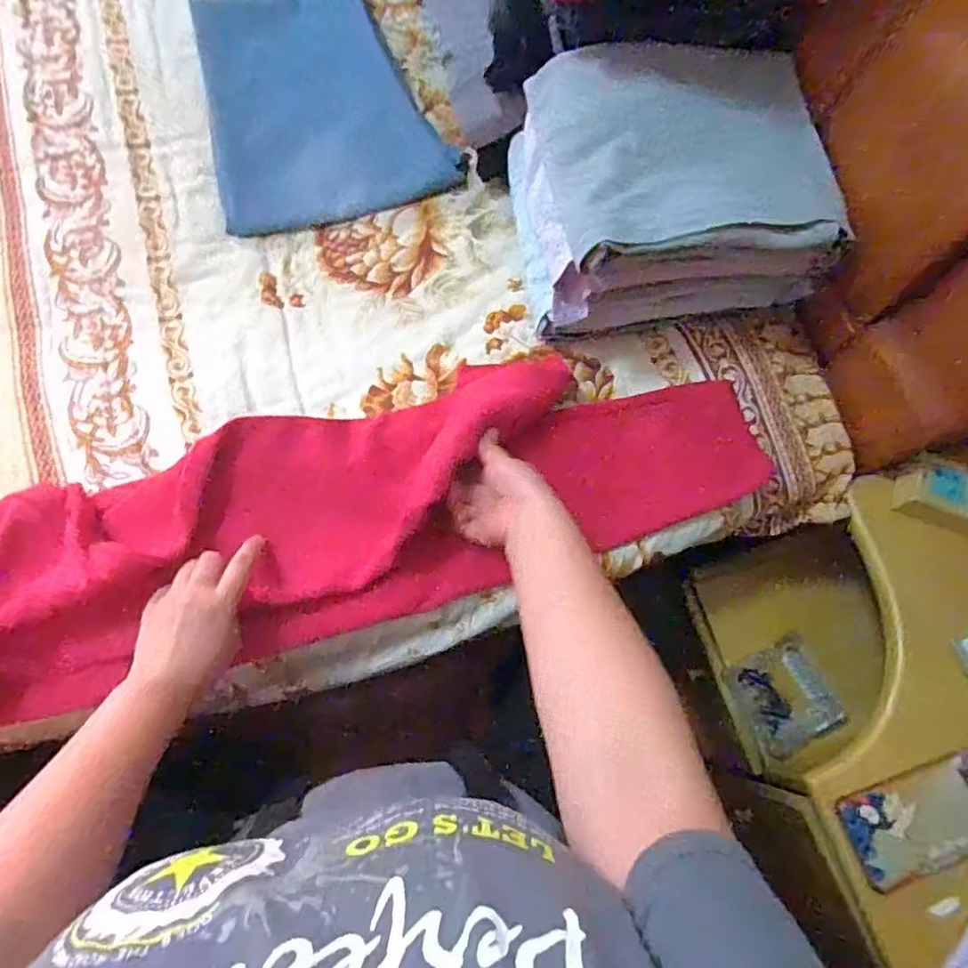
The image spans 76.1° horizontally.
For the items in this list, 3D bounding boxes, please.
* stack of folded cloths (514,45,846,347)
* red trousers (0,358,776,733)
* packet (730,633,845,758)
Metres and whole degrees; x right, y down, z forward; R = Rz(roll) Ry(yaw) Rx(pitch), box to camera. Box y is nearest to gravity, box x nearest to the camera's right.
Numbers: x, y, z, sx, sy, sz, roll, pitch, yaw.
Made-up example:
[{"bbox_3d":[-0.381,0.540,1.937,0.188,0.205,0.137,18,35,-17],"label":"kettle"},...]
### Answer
[{"bbox_3d":[0.178,-0.272,0.574,0.269,0.137,0.199,-9,74,-5],"label":"stack of folded cloths"},{"bbox_3d":[-0.196,0.044,0.553,0.922,0.076,0.200,-14,75,-8],"label":"red trousers"},{"bbox_3d":[0.345,0.242,0.710,0.096,0.006,0.104,-29,66,3],"label":"packet"}]

